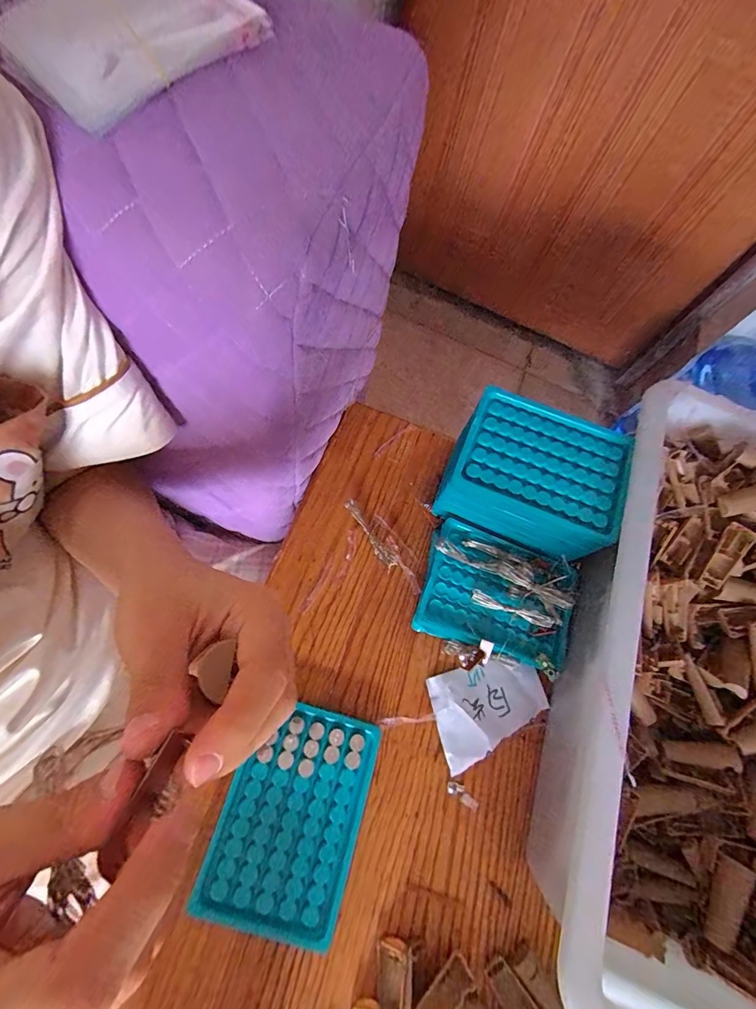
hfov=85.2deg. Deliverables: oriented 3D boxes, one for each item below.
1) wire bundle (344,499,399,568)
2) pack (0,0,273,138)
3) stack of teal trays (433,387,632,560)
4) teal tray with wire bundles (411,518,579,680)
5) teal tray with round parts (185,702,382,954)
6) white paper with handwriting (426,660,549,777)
[{"bbox_3d":[-0.008,0.026,0.375,0.015,0.013,0.071,-37,80,-19],"label":"wire bundle"},{"bbox_3d":[-0.112,-0.219,0.188,0.105,0.010,0.070,-45,95,-11],"label":"pack"},{"bbox_3d":[0.126,-0.022,0.361,0.132,0.088,0.095,26,69,1],"label":"stack of teal trays"},{"bbox_3d":[0.103,0.077,0.350,0.132,0.042,0.105,18,69,-3],"label":"teal tray with wire bundles"},{"bbox_3d":[-0.060,0.218,0.294,0.094,0.019,0.129,19,69,-2],"label":"teal tray with round parts"},{"bbox_3d":[0.094,0.167,0.342,0.096,0.011,0.068,-12,73,-13],"label":"white paper with handwriting"}]

